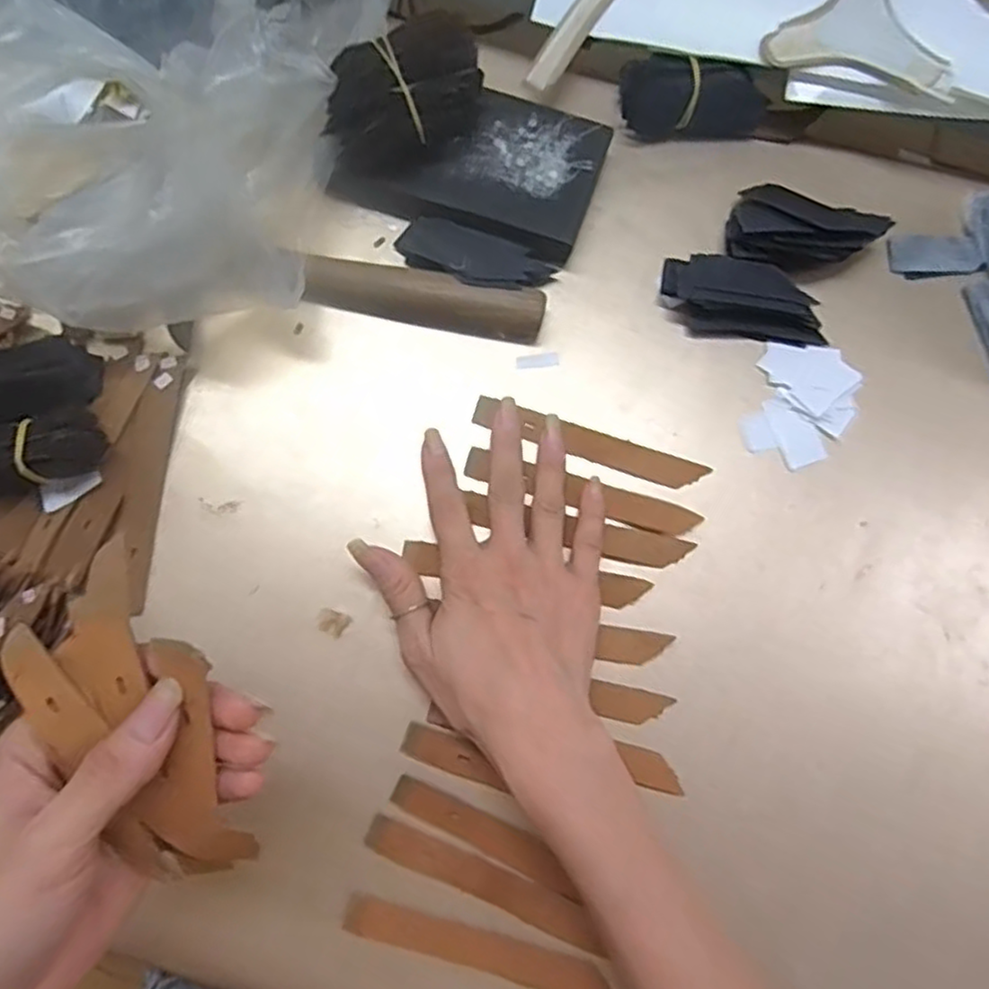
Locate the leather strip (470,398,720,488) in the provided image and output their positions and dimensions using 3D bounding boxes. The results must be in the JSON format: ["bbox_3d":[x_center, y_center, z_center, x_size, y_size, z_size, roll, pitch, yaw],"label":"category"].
[{"bbox_3d":[0.050,-0.026,0.378,0.125,0.009,0.017,18,76,1],"label":"leather strip"}]

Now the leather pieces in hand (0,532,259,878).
[{"bbox_3d":[-0.121,0.082,0.245,0.061,0.025,0.120,-26,97,-6],"label":"leather pieces in hand"}]

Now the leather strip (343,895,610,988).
[{"bbox_3d":[-0.007,0.211,0.329,0.124,0.007,0.020,14,79,2],"label":"leather strip"}]

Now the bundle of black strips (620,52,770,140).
[{"bbox_3d":[0.114,-0.228,0.408,0.083,0.033,0.029,-3,78,-1],"label":"bundle of black strips"}]

